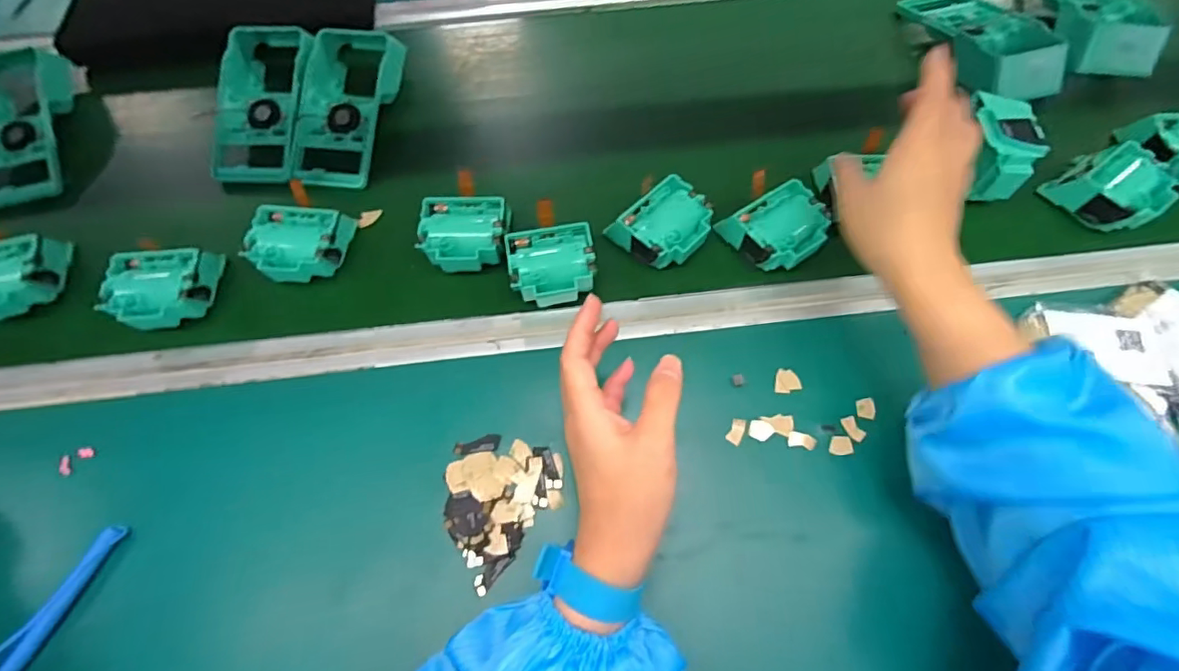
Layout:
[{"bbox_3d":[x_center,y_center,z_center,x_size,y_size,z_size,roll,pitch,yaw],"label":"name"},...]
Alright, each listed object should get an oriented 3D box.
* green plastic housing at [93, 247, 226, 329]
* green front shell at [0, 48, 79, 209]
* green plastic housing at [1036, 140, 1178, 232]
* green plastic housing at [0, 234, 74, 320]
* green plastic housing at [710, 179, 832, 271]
[{"bbox_3d":[-0.378,-0.042,0.488,0.091,0.043,0.069,-10,67,-6],"label":"green plastic housing"},{"bbox_3d":[-0.625,-0.225,0.590,0.096,0.041,0.197,-13,68,-7],"label":"green front shell"},{"bbox_3d":[0.486,-0.134,0.505,0.081,0.038,0.081,-32,71,-14],"label":"green plastic housing"},{"bbox_3d":[-0.539,-0.052,0.507,0.107,0.040,0.085,-21,69,-10],"label":"green plastic housing"},{"bbox_3d":[0.170,-0.098,0.493,0.075,0.033,0.076,-32,71,-14],"label":"green plastic housing"}]

